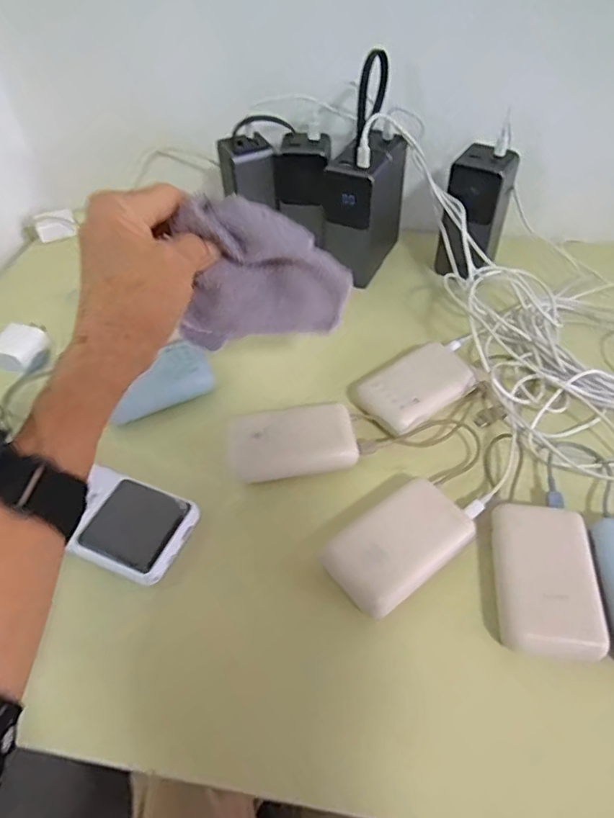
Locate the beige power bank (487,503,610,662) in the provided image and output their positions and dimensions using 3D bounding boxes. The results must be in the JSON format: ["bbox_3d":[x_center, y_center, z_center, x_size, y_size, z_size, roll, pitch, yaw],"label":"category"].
[{"bbox_3d":[0.161,0.116,0.372,0.066,0.027,0.103,4,50,5],"label":"beige power bank"}]

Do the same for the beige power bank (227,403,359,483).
[{"bbox_3d":[-0.012,0.029,0.450,0.102,0.032,0.051,-7,50,-4],"label":"beige power bank"}]

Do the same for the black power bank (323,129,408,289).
[{"bbox_3d":[0.058,-0.218,0.595,0.061,0.134,0.097,23,54,19],"label":"black power bank"}]

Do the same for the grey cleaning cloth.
[{"bbox_3d":[-0.029,-0.089,0.371,0.115,0.109,0.021,-5,50,-3],"label":"grey cleaning cloth"}]

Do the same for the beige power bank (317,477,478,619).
[{"bbox_3d":[0.066,0.097,0.389,0.101,0.032,0.060,-31,56,-22],"label":"beige power bank"}]

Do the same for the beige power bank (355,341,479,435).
[{"bbox_3d":[0.098,-0.019,0.493,0.099,0.022,0.068,-27,55,-19],"label":"beige power bank"}]

